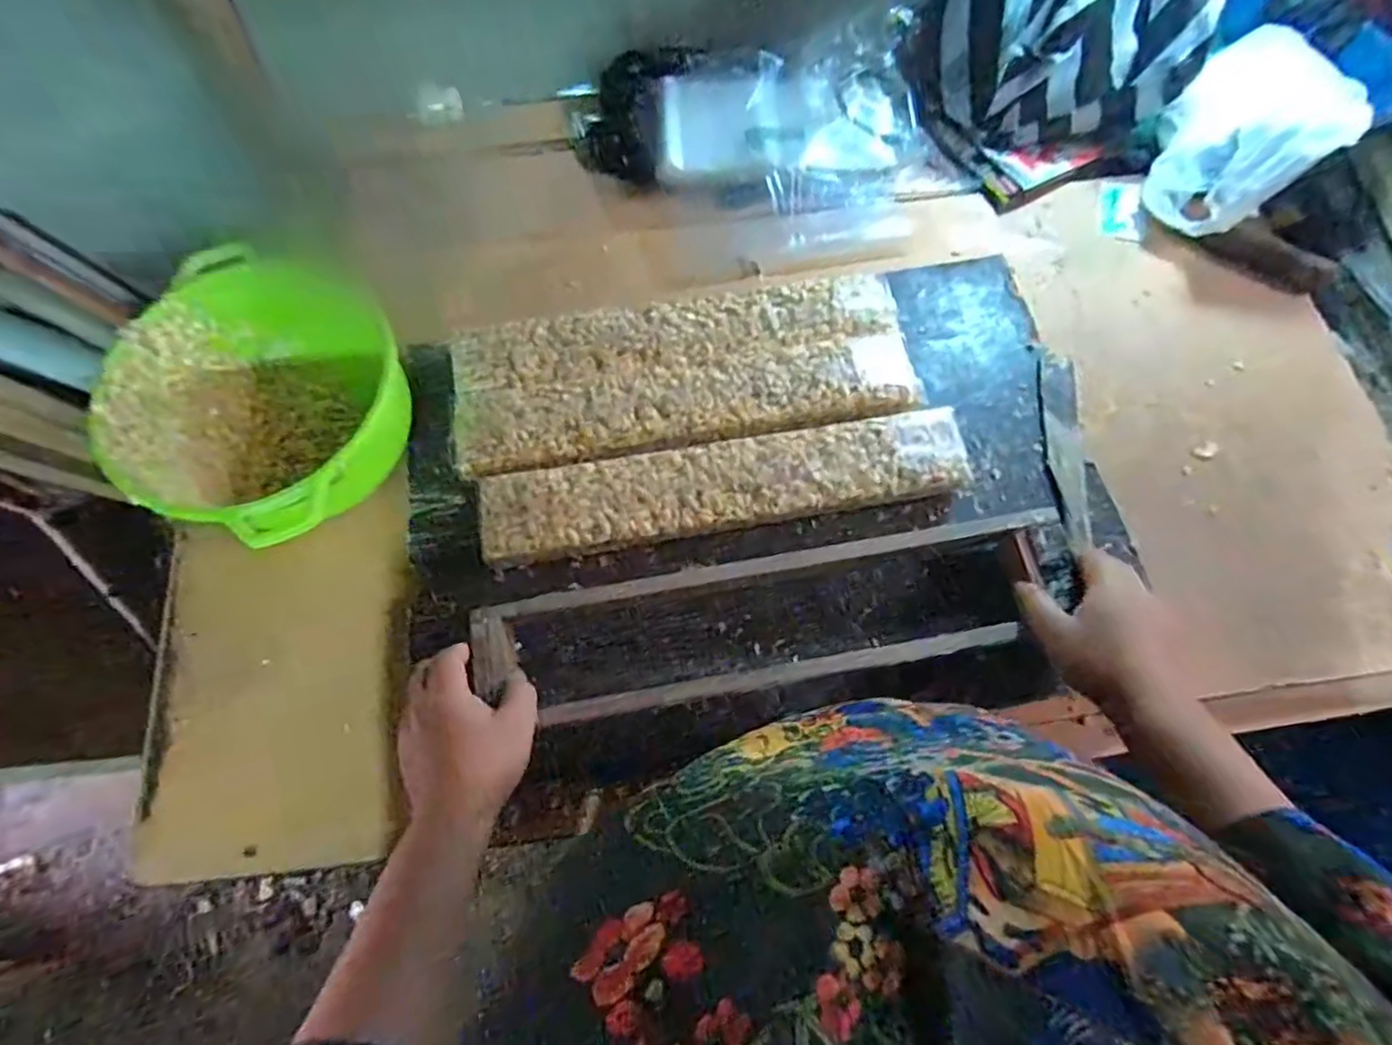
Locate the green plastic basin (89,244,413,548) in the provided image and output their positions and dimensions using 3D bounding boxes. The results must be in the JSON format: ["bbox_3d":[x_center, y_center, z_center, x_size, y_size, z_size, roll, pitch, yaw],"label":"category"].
[{"bbox_3d":[-0.332,-0.095,0.505,0.189,0.092,0.232,8,72,5],"label":"green plastic basin"}]

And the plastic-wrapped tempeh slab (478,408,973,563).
[{"bbox_3d":[0.022,-0.029,0.492,0.366,0.035,0.065,-10,71,-1],"label":"plastic-wrapped tempeh slab"}]

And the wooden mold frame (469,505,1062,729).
[{"bbox_3d":[0.055,0.066,0.458,0.414,0.049,0.102,-10,68,-5],"label":"wooden mold frame"}]

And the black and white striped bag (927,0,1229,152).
[{"bbox_3d":[0.354,-0.464,0.588,0.247,0.167,0.128,2,72,3],"label":"black and white striped bag"}]

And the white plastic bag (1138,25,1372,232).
[{"bbox_3d":[0.508,-0.365,0.582,0.122,0.100,0.201,26,74,10],"label":"white plastic bag"}]

